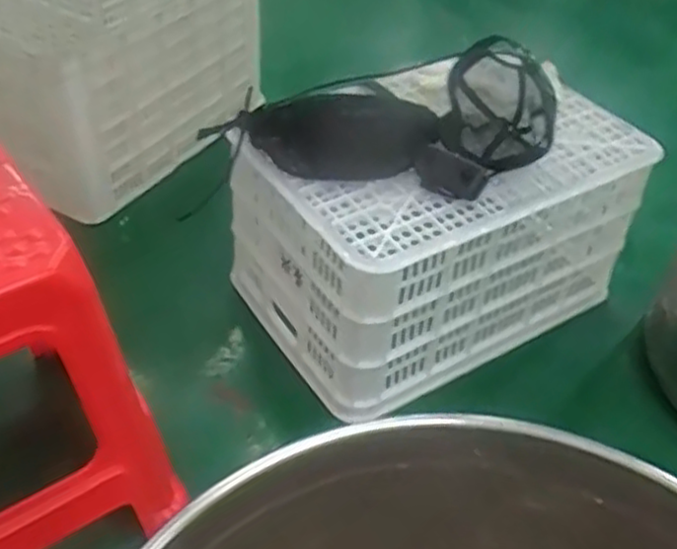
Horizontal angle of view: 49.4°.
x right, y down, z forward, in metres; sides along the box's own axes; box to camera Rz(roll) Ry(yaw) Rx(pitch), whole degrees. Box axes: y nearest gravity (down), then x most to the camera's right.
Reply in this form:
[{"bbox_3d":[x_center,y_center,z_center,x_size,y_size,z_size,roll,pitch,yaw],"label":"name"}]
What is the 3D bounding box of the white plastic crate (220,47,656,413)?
[{"bbox_3d":[0.168,-0.089,1.267,0.609,0.325,0.405,-26,51,-28],"label":"white plastic crate"}]

